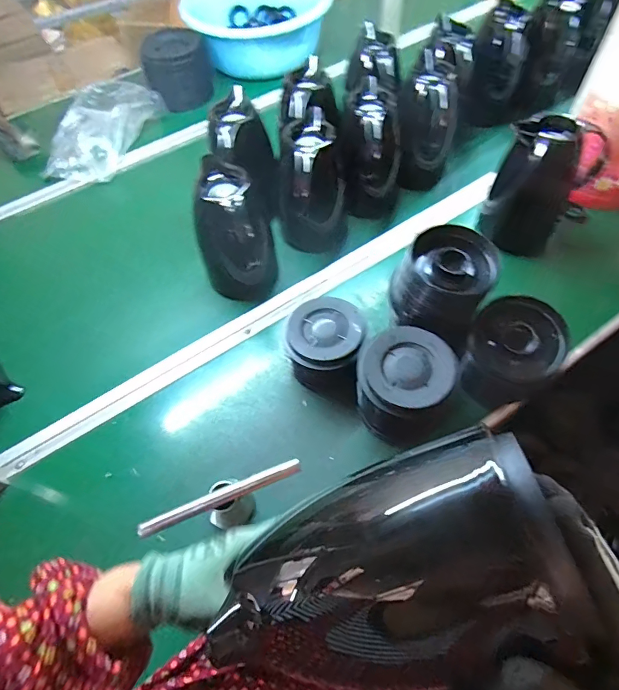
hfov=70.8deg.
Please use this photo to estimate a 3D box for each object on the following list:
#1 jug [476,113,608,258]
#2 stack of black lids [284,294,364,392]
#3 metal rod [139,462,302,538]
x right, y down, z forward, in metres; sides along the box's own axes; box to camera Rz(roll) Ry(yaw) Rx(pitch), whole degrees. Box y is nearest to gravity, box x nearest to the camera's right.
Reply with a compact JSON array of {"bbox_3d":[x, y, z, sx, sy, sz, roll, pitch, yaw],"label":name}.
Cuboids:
[{"bbox_3d":[0.386,-0.266,0.723,0.152,0.194,0.128,28,64,19],"label":"jug"},{"bbox_3d":[0.024,0.003,0.651,0.118,0.090,0.123,21,62,16],"label":"stack of black lids"},{"bbox_3d":[-0.106,0.184,0.530,0.200,0.010,0.018,-20,59,-8],"label":"metal rod"}]

